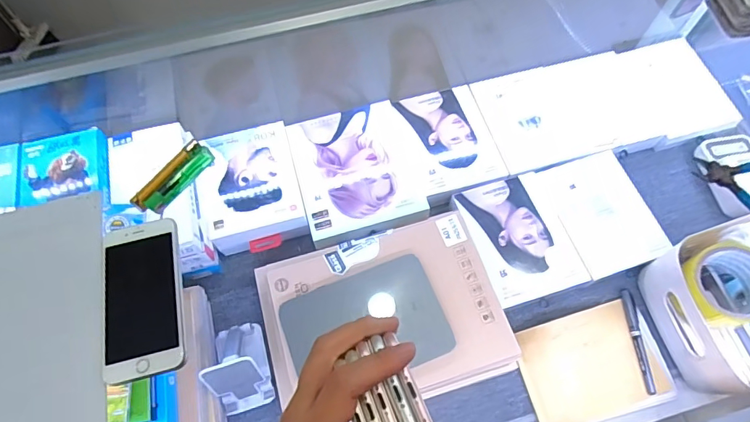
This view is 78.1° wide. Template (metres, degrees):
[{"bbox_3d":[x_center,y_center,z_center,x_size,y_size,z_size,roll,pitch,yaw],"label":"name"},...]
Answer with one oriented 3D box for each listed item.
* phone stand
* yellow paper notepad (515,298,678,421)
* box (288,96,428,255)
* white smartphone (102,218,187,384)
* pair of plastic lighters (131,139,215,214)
[{"bbox_3d":[-0.181,0.197,0.597,0.067,0.086,0.105,-16,66,-6],"label":"phone stand"},{"bbox_3d":[0.294,0.206,0.624,0.190,0.013,0.134,-15,76,-5],"label":"yellow paper notepad"},{"bbox_3d":[-0.031,-0.062,0.718,0.173,0.033,0.208,-15,66,-6],"label":"box"},{"bbox_3d":[-0.199,0.072,0.394,0.065,0.010,0.135,-14,66,-5],"label":"white smartphone"},{"bbox_3d":[-0.190,-0.031,0.441,0.018,0.024,0.084,30,69,14],"label":"pair of plastic lighters"}]

